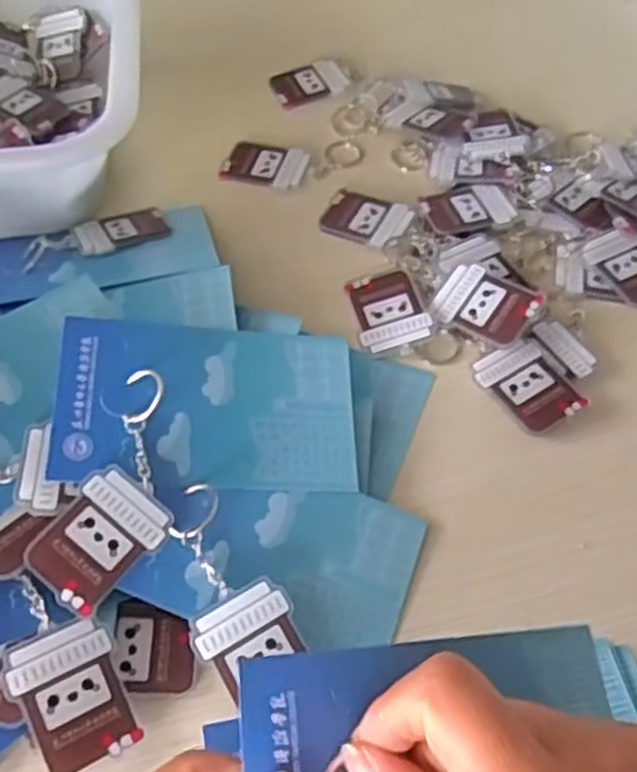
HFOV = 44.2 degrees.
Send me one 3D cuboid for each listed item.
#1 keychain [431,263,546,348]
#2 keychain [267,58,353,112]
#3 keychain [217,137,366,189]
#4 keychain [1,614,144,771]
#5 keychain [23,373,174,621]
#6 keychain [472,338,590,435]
[{"bbox_3d":[0.087,-0.043,0.409,0.050,0.005,0.037,37,81,25],"label":"keychain"},{"bbox_3d":[-0.005,-0.209,0.541,0.056,0.006,0.039,-22,59,-15],"label":"keychain"},{"bbox_3d":[-0.016,-0.140,0.494,0.088,0.008,0.043,-3,56,-3],"label":"keychain"},{"bbox_3d":[-0.093,0.115,0.292,0.038,0.007,0.051,-20,65,-14],"label":"keychain"},{"bbox_3d":[-0.080,0.044,0.327,0.044,0.013,0.100,17,57,11],"label":"keychain"},{"bbox_3d":[0.105,0.000,0.387,0.039,0.007,0.049,-25,59,-17],"label":"keychain"}]

